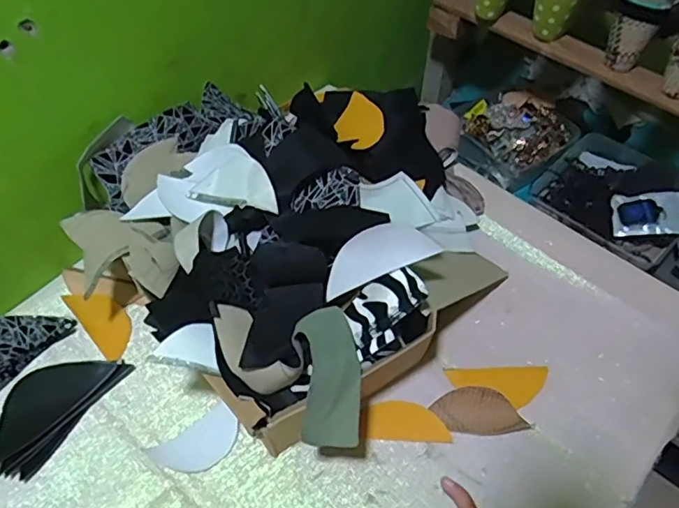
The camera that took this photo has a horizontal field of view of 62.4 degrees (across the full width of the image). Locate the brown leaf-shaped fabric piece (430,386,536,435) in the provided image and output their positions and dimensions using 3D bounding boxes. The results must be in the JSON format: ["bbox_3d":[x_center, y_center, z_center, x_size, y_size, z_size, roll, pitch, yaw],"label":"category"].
[{"bbox_3d":[0.141,0.157,0.559,0.092,0.014,0.042,6,55,3],"label":"brown leaf-shaped fabric piece"}]

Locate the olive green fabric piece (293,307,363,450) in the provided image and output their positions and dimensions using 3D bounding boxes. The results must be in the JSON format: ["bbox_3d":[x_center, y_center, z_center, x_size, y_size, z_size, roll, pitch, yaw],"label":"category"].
[{"bbox_3d":[-0.007,0.101,0.465,0.050,0.017,0.111,-3,77,-3],"label":"olive green fabric piece"}]

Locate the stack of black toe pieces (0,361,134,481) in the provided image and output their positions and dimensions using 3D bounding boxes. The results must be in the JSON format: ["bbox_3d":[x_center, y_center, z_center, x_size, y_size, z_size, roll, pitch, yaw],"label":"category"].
[{"bbox_3d":[-0.286,0.147,0.551,0.076,0.016,0.141,29,59,18],"label":"stack of black toe pieces"}]

